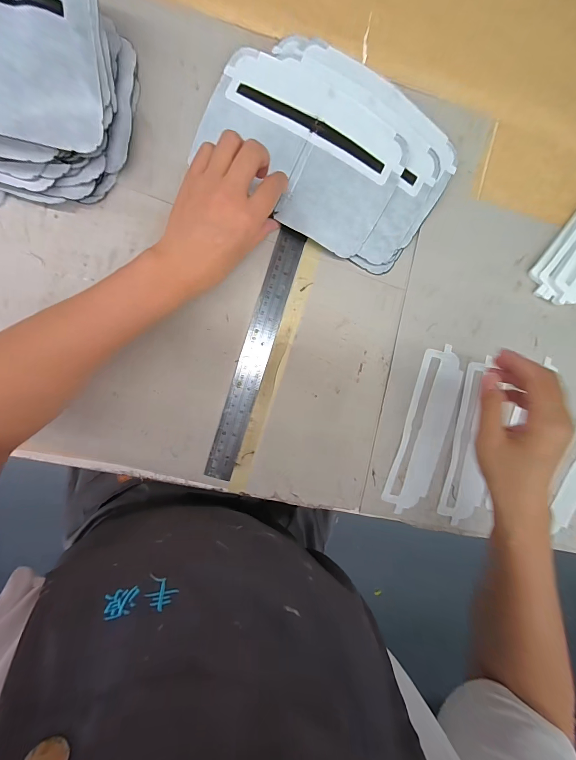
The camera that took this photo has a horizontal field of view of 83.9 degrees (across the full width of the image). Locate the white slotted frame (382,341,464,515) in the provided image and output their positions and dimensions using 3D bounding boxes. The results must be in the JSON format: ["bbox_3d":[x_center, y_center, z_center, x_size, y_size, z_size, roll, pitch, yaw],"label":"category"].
[{"bbox_3d":[0.155,0.057,0.361,0.051,0.004,0.181,16,91,-7],"label":"white slotted frame"}]

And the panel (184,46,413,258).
[{"bbox_3d":[0.012,-0.225,0.318,0.193,0.026,0.131,27,91,-10],"label":"panel"}]

